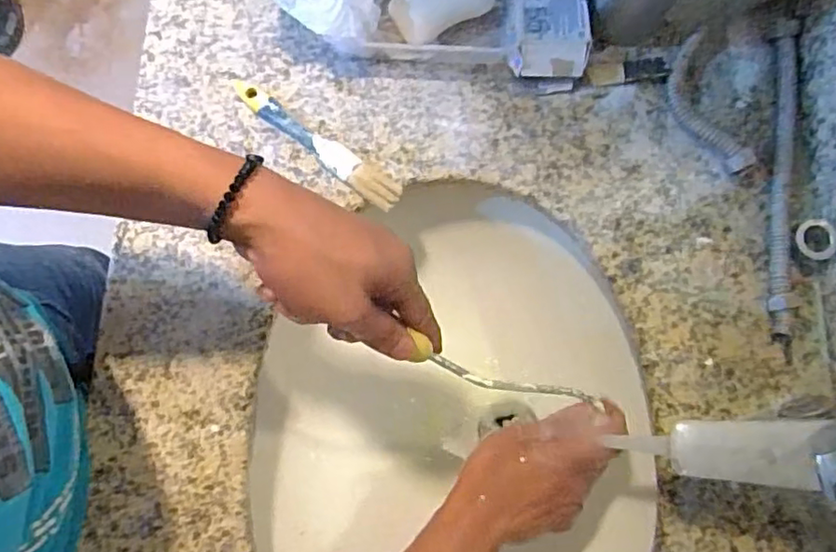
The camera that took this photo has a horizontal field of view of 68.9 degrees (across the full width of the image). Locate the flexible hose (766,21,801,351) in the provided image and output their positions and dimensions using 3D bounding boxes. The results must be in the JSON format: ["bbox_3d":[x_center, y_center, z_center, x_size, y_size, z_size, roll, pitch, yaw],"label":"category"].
[{"bbox_3d":[0.317,-0.089,0.527,0.026,0.018,0.288,8,76,0],"label":"flexible hose"}]

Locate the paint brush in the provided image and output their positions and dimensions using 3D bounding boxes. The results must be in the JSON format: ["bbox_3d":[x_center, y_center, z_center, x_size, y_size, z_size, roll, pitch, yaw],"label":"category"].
[{"bbox_3d":[-0.088,-0.115,0.522,0.173,0.014,0.030,36,78,7],"label":"paint brush"}]

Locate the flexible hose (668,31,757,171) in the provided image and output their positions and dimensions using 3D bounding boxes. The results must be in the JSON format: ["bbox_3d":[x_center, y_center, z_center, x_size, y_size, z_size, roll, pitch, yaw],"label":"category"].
[{"bbox_3d":[0.249,-0.151,0.535,0.043,0.021,0.134,-13,77,-4],"label":"flexible hose"}]

